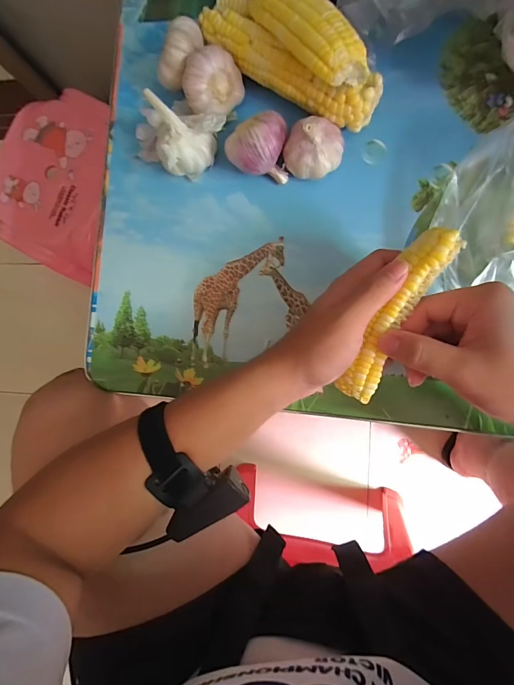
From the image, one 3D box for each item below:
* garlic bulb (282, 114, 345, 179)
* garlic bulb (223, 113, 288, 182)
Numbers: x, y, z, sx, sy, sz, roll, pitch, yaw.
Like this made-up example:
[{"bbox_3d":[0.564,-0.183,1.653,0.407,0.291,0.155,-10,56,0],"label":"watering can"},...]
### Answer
[{"bbox_3d":[0.049,-0.169,0.311,0.050,0.054,0.042,-2,86,9],"label":"garlic bulb"},{"bbox_3d":[0.000,-0.171,0.318,0.051,0.057,0.043,0,86,9],"label":"garlic bulb"}]

